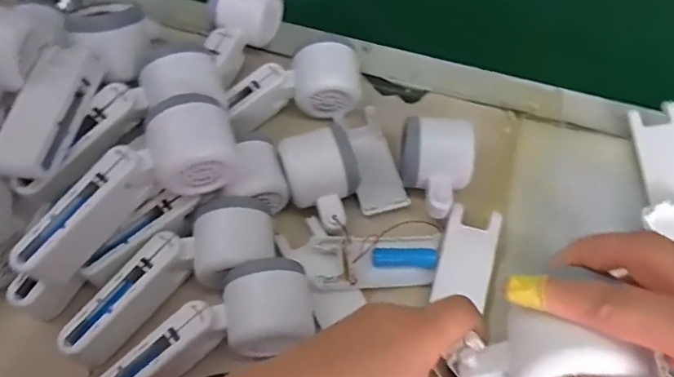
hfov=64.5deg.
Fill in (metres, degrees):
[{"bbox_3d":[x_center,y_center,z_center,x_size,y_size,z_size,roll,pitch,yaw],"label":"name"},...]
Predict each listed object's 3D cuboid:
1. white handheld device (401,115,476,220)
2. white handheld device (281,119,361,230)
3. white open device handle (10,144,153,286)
[{"bbox_3d":[0.078,-0.015,0.432,0.058,0.050,0.076,11,62,6],"label":"white handheld device"},{"bbox_3d":[-0.011,-0.006,0.417,0.057,0.046,0.074,-19,63,-10],"label":"white handheld device"},{"bbox_3d":[-0.165,0.016,0.359,0.024,0.046,0.101,34,79,17],"label":"white open device handle"}]

